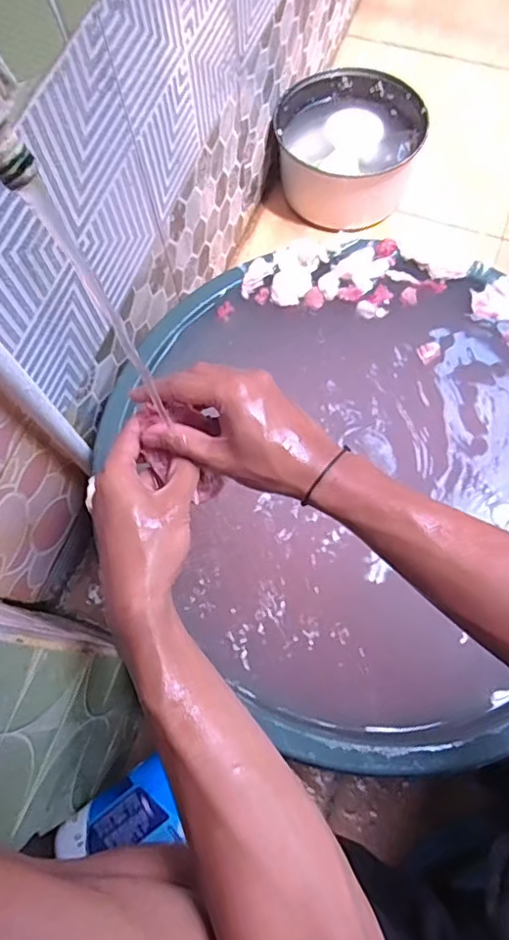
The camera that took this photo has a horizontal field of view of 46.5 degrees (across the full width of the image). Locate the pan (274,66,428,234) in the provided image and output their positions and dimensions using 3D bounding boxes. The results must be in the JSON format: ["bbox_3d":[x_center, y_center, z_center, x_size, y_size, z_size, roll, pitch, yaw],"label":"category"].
[{"bbox_3d":[0.147,-0.512,0.963,0.218,0.128,0.208,-1,71,2],"label":"pan"}]

